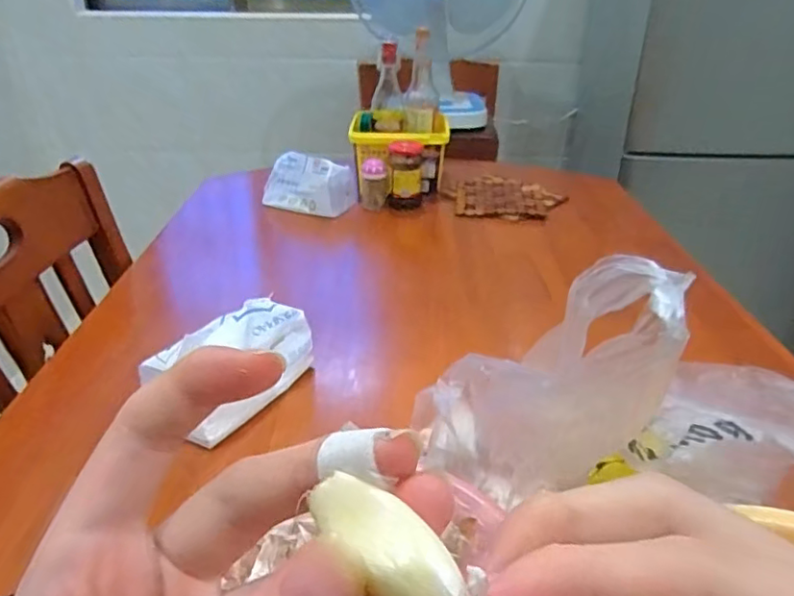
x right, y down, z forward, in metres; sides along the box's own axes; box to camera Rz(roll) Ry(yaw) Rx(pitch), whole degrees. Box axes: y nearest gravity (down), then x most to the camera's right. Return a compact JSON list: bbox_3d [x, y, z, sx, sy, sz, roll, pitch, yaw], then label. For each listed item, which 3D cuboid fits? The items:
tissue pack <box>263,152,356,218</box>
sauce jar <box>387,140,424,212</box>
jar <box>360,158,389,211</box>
[{"bbox_3d":[-0.164,-0.212,1.087,0.166,0.092,0.088,13,33,22],"label":"tissue pack"},{"bbox_3d":[0.017,-0.226,1.080,0.059,0.124,0.058,3,30,4],"label":"sauce jar"},{"bbox_3d":[-0.042,-0.216,1.099,0.051,0.096,0.040,-3,30,-4],"label":"jar"}]

